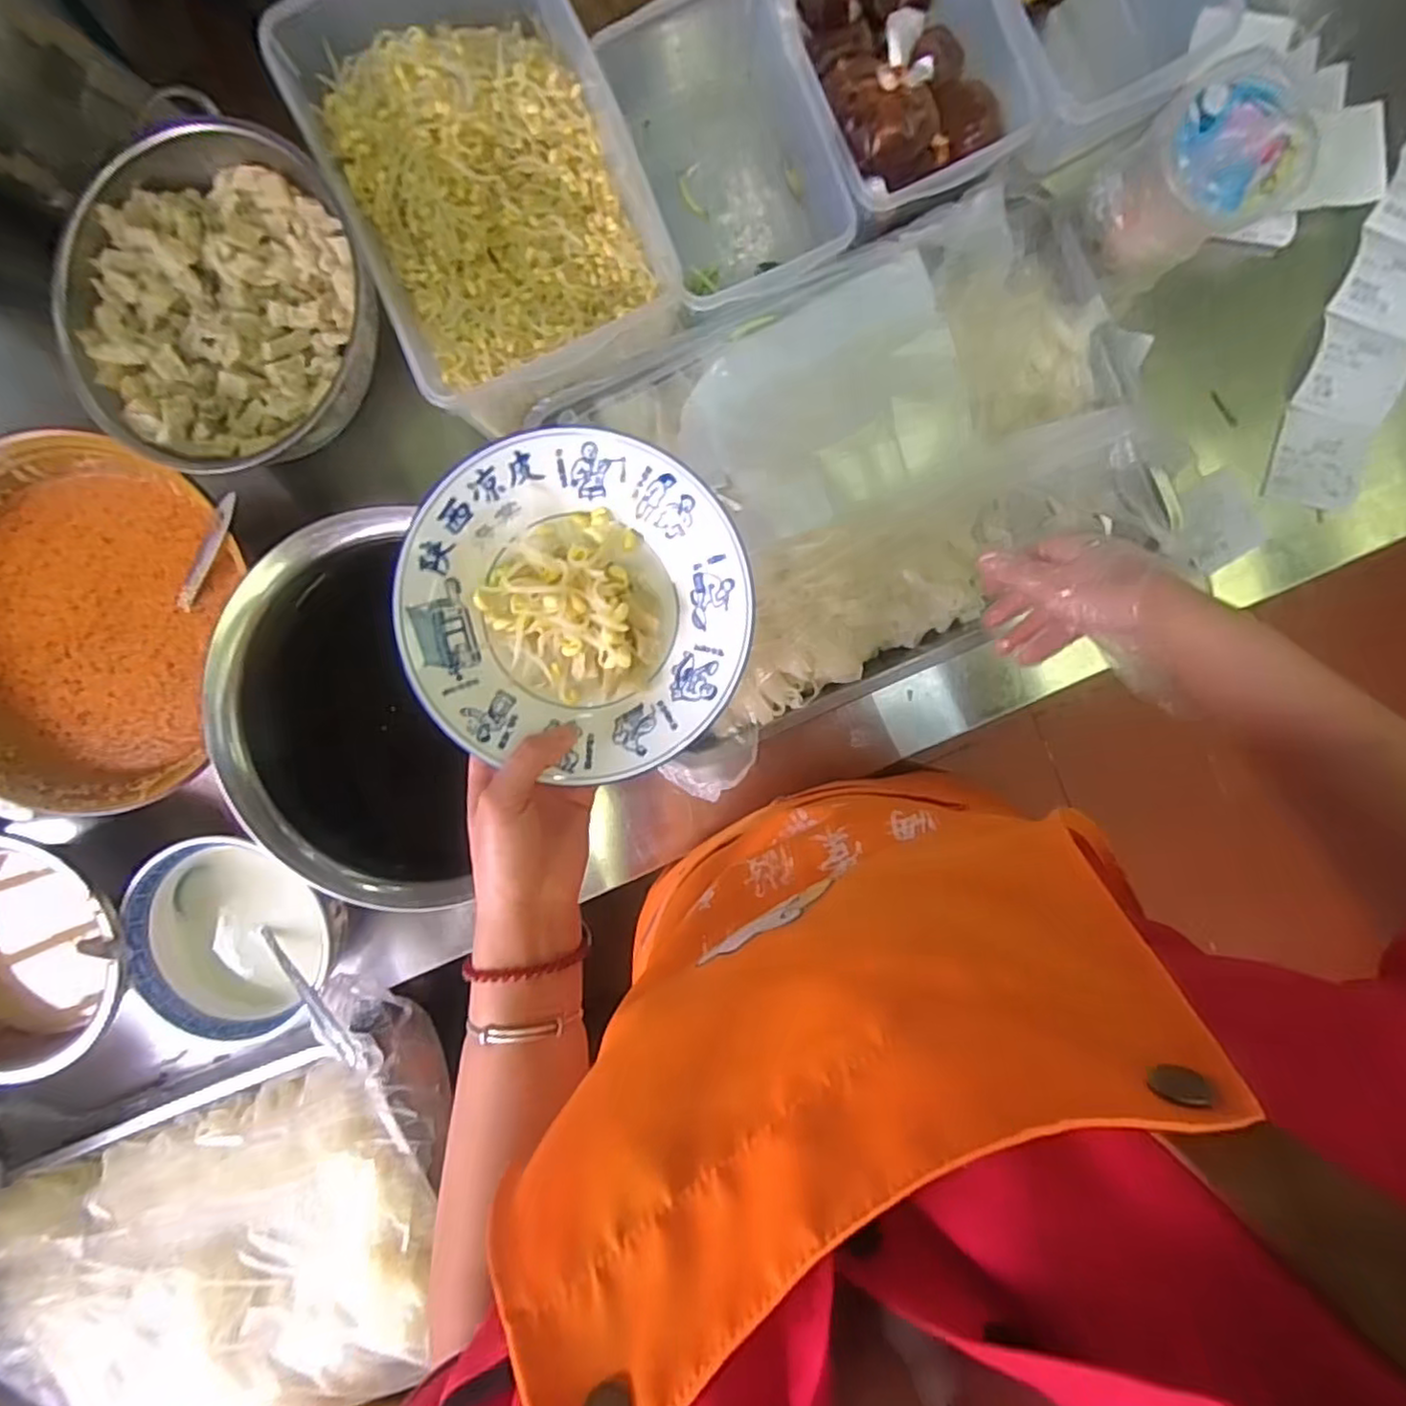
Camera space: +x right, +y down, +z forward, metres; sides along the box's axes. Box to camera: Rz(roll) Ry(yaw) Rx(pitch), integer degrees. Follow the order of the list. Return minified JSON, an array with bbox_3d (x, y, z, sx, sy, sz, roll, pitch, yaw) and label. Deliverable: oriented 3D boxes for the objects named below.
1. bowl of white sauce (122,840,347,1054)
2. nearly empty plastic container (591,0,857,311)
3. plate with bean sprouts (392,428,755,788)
[{"bbox_3d":[-0.409,0.212,0.610,0.175,0.068,0.162,0,94,1],"label":"bowl of white sauce"},{"bbox_3d":[0.020,-0.450,0.588,0.129,0.123,0.217,-24,94,2],"label":"nearly empty plastic container"},{"bbox_3d":[-0.071,-0.055,0.407,0.190,0.048,0.190,0,94,1],"label":"plate with bean sprouts"}]

